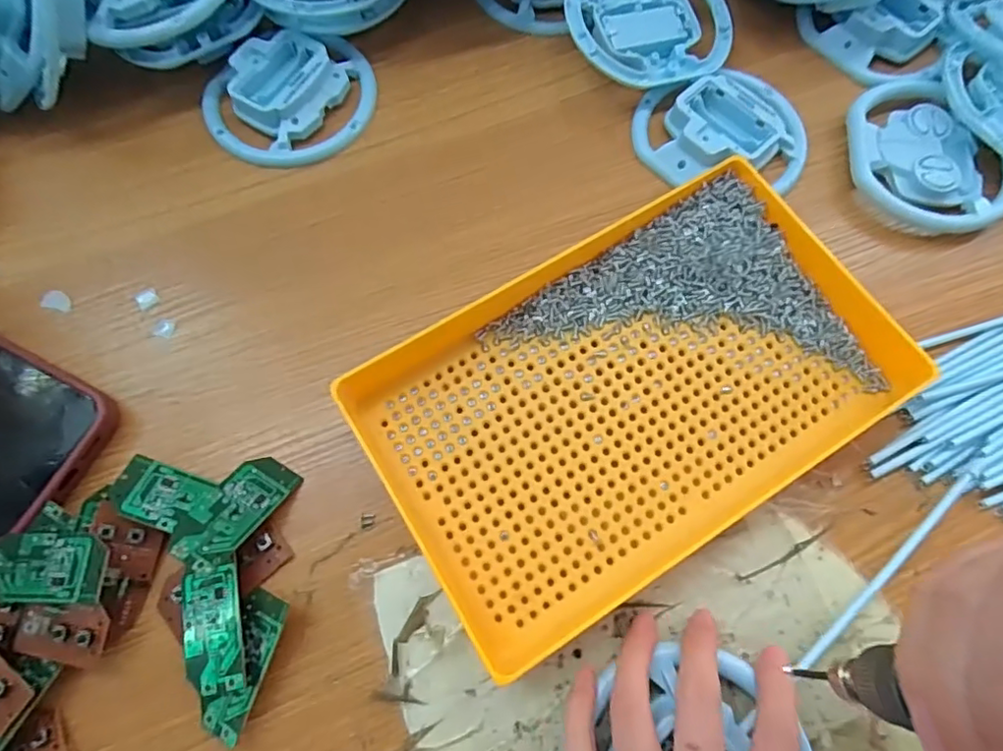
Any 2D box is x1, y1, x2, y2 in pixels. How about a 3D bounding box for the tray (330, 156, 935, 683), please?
[{"bbox_3d":[0.062,0.008,0.285,0.244,0.037,0.158,-29,74,-10],"label":"tray"}]

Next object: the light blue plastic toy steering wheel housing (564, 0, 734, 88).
[{"bbox_3d":[0.094,-0.218,0.367,0.103,0.034,0.090,-36,75,-12],"label":"light blue plastic toy steering wheel housing"}]

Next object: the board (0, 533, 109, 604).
[{"bbox_3d":[-0.204,0.086,0.257,0.057,0.008,0.029,0,71,0],"label":"board"}]

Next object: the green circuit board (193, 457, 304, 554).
[{"bbox_3d":[-0.123,0.061,0.274,0.029,0.004,0.052,31,48,8],"label":"green circuit board"}]

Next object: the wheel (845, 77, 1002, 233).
[{"bbox_3d":[0.246,-0.126,0.344,0.081,0.022,0.101,-27,73,-9],"label":"wheel"}]

